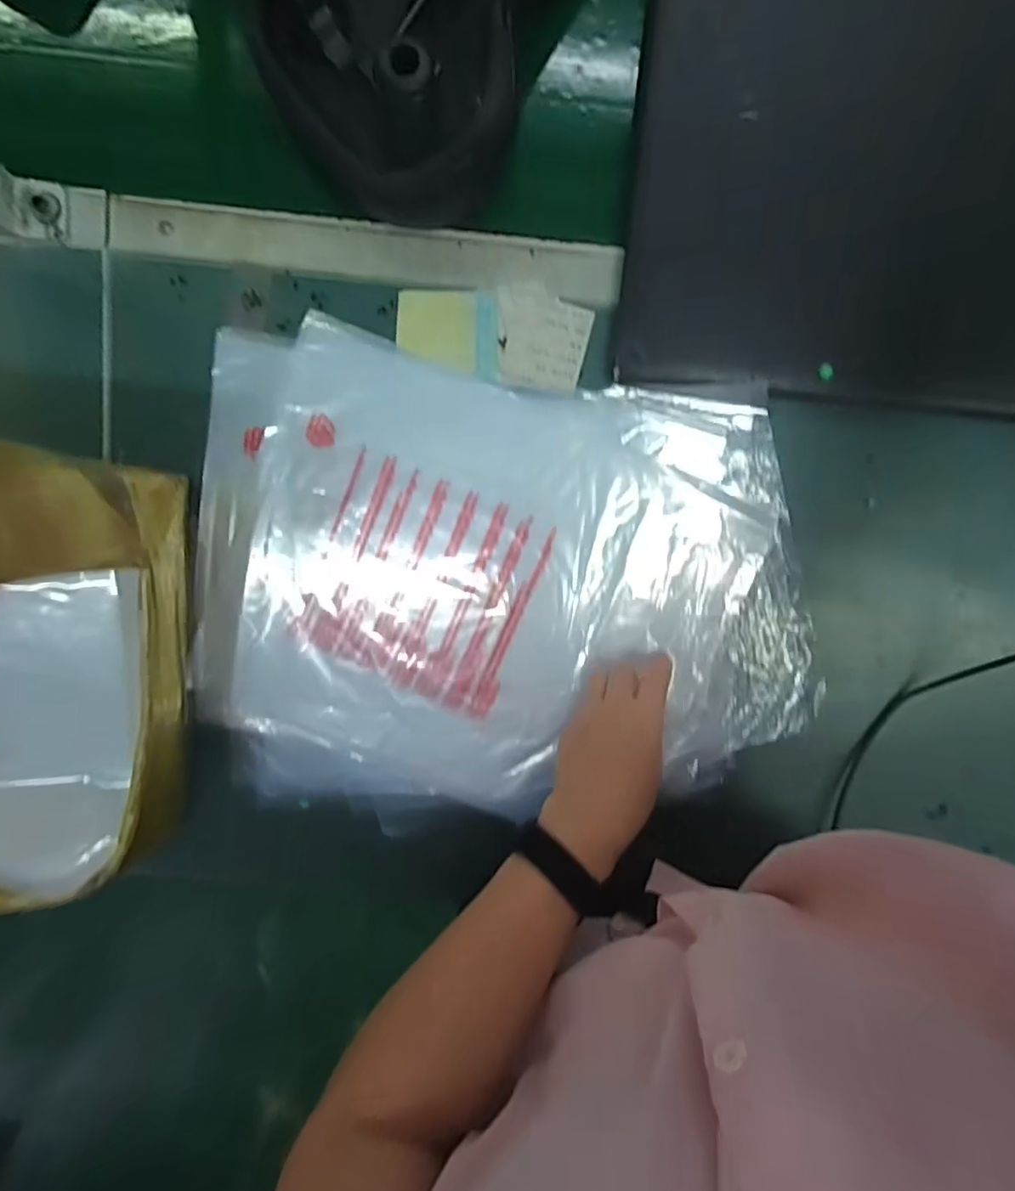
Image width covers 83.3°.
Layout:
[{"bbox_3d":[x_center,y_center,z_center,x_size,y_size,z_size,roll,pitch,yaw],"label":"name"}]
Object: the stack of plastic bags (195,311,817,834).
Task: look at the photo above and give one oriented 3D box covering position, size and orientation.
[{"bbox_3d":[-0.006,0.012,0.460,0.483,0.012,0.374,11,98,0],"label":"stack of plastic bags"}]

